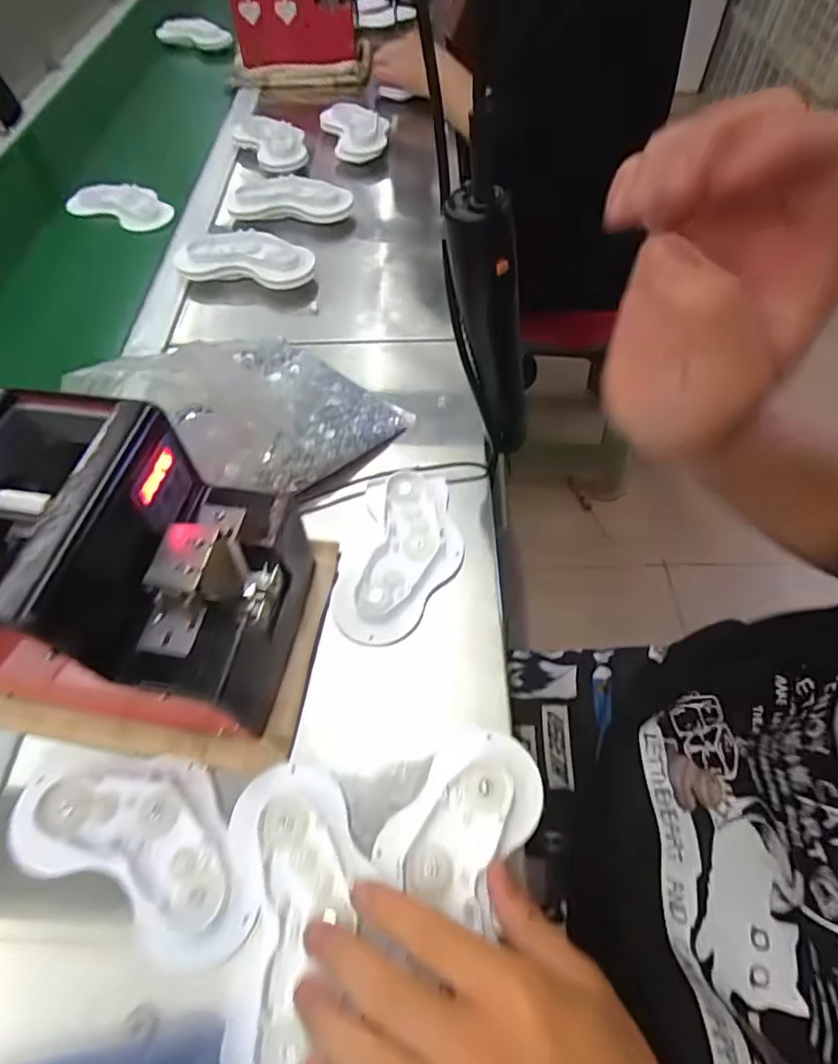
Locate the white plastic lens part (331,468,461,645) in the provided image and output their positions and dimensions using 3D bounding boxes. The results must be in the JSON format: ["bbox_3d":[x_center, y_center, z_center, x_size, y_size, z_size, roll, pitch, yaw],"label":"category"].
[{"bbox_3d":[-0.010,0.013,0.396,0.077,0.018,0.136,7,57,6],"label":"white plastic lens part"}]

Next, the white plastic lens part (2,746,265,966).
[{"bbox_3d":[-0.151,0.165,0.303,0.150,0.019,0.074,20,60,14],"label":"white plastic lens part"}]

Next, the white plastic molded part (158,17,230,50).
[{"bbox_3d":[-0.422,-0.942,1.046,0.131,0.036,0.040,-5,57,-2],"label":"white plastic molded part"}]

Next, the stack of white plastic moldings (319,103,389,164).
[{"bbox_3d":[-0.081,-0.547,0.755,0.083,0.027,0.134,-14,58,-7],"label":"stack of white plastic moldings"}]

